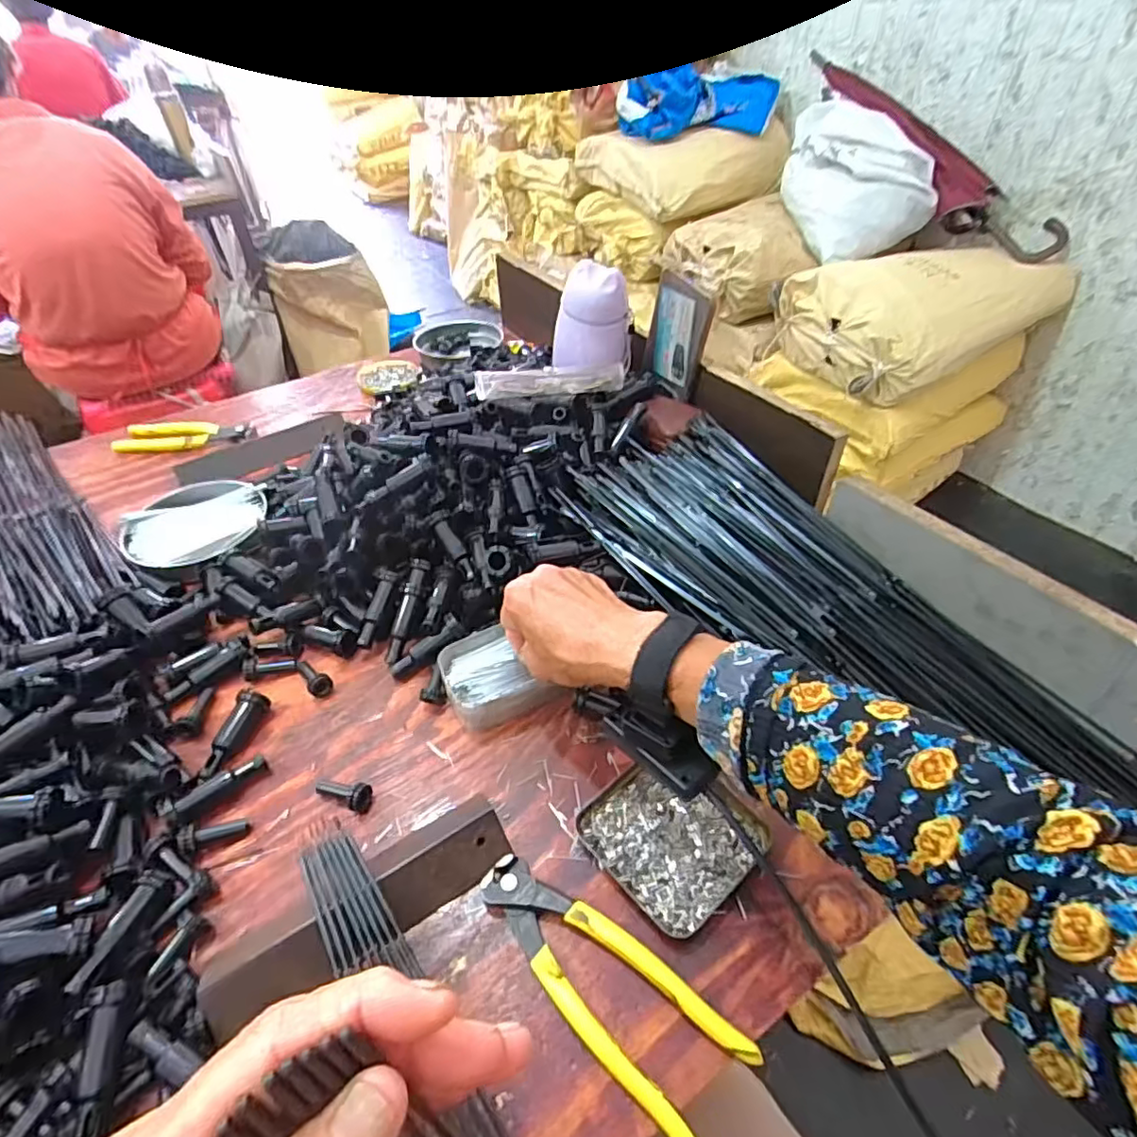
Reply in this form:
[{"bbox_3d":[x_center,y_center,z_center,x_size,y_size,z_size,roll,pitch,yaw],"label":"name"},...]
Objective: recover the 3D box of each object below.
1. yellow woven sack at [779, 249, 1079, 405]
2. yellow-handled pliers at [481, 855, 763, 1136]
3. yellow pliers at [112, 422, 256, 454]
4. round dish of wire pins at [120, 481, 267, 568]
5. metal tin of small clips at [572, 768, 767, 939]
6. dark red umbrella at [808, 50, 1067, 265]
[{"bbox_3d":[0.824,-0.629,1.444,0.511,0.240,0.387,-21,47,-17],"label":"yellow woven sack"},{"bbox_3d":[0.015,0.225,0.333,0.165,0.011,0.055,29,53,28],"label":"yellow-handled pliers"},{"bbox_3d":[-0.476,-0.169,0.760,0.167,0.012,0.055,-1,45,2],"label":"yellow pliers"},{"bbox_3d":[-0.370,-0.041,0.606,0.132,0.024,0.117,-7,45,-4],"label":"round dish of wire pins"},{"bbox_3d":[0.070,0.171,0.396,0.101,0.010,0.098,-31,51,-25],"label":"metal tin of small clips"},{"bbox_3d":[0.834,-1.032,1.459,0.149,0.126,0.829,-25,73,-21],"label":"dark red umbrella"}]

